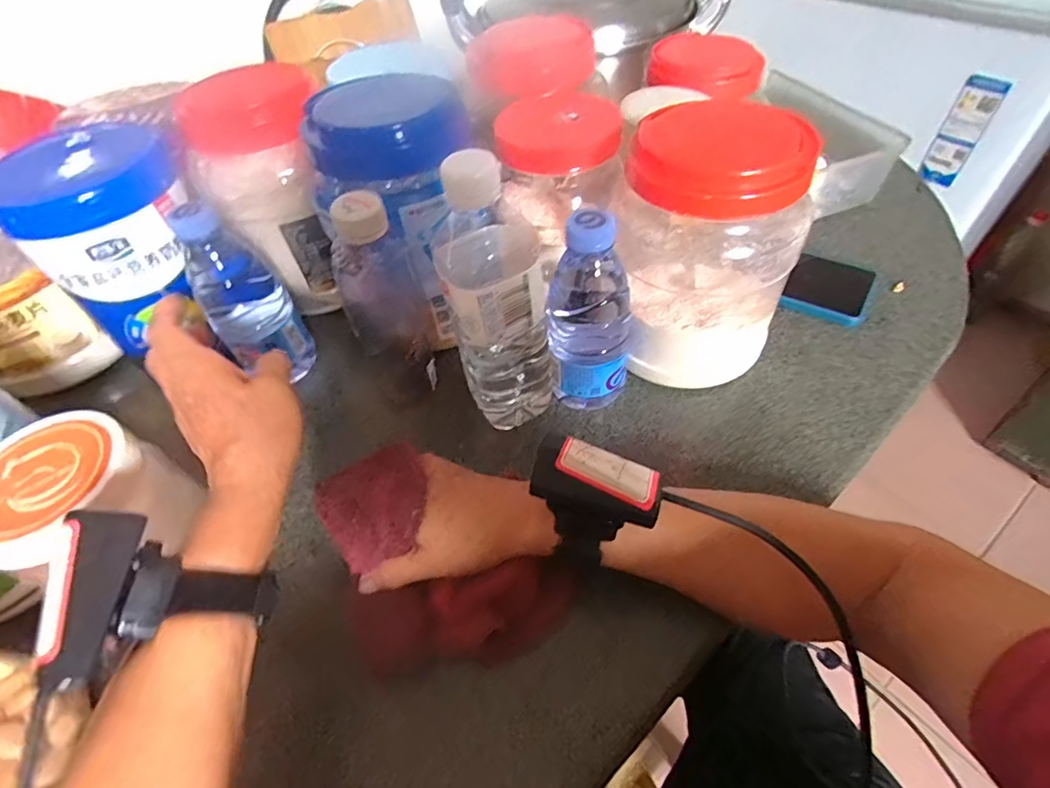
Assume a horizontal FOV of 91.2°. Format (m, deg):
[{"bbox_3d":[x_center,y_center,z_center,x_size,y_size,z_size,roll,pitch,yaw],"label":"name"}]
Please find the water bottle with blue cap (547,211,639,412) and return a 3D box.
[{"bbox_3d":[0.049,-0.052,0.378,0.061,0.162,0.048,7,52,11],"label":"water bottle with blue cap"}]

